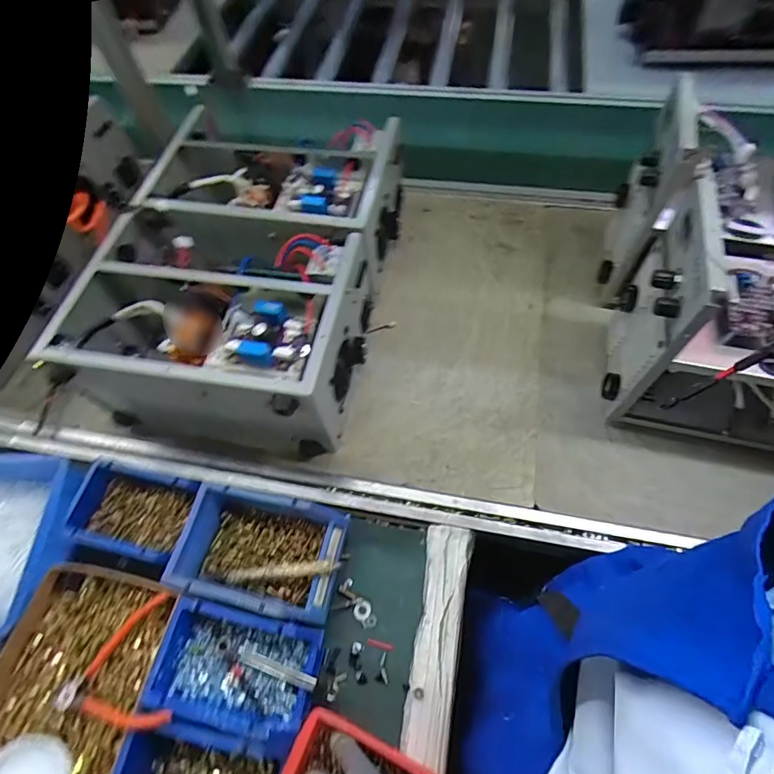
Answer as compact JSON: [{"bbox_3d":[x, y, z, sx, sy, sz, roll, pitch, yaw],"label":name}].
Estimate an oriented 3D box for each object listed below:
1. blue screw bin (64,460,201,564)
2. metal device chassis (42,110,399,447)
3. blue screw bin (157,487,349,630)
[{"bbox_3d":[-0.324,0.157,0.585,0.154,0.063,0.108,11,64,10],"label":"blue screw bin"},{"bbox_3d":[-0.215,-0.187,0.731,0.398,0.190,0.511,10,62,9],"label":"metal device chassis"},{"bbox_3d":[-0.147,0.193,0.543,0.184,0.069,0.129,11,64,10],"label":"blue screw bin"}]

